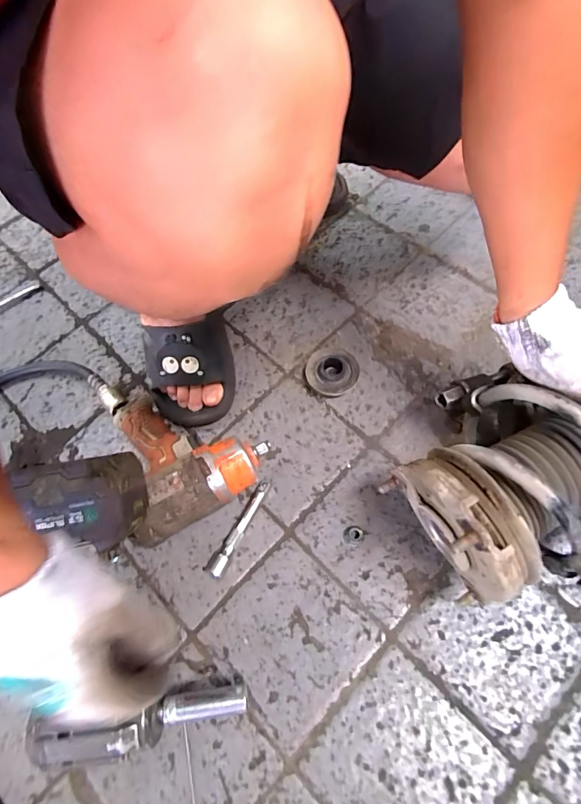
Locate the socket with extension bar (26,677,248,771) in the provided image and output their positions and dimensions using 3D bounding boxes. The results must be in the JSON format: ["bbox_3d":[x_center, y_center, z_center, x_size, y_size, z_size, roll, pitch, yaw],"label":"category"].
[{"bbox_3d":[-0.142,0.306,0.414,0.195,0.055,0.045,-8,61,-11],"label":"socket with extension bar"}]

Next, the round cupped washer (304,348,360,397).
[{"bbox_3d":[0.056,-0.043,0.591,0.069,0.023,0.073,-1,64,3],"label":"round cupped washer"}]

